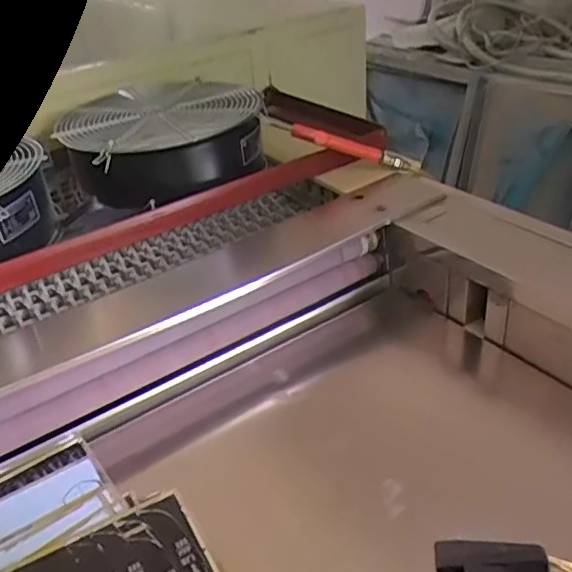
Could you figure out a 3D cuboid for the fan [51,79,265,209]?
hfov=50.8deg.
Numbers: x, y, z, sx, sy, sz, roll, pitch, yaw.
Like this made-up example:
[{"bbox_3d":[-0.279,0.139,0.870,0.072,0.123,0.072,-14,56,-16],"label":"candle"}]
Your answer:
[{"bbox_3d":[-0.207,-0.244,0.985,0.280,0.113,0.277,-4,34,3],"label":"fan"}]

